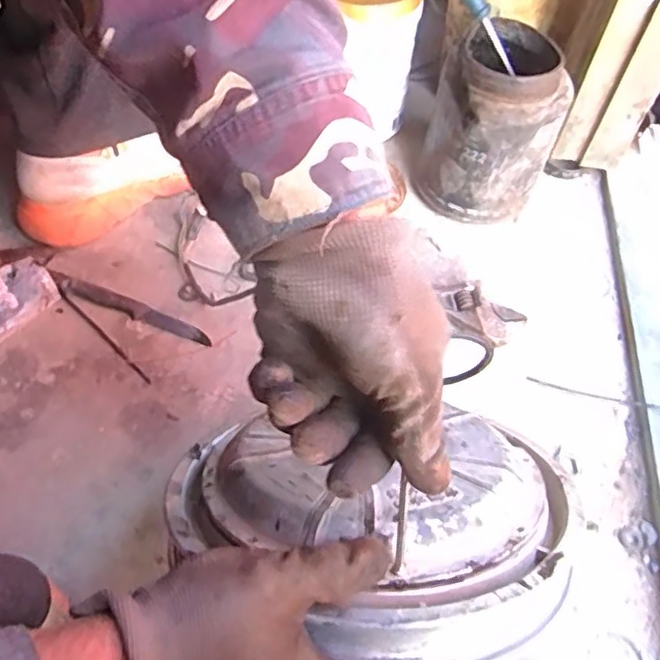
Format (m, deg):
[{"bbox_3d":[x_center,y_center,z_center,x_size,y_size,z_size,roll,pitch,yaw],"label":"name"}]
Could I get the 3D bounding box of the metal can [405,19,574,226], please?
[{"bbox_3d":[0.175,-0.224,0.681,0.136,0.149,0.136,23,58,13],"label":"metal can"}]

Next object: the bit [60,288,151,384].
[{"bbox_3d":[-0.221,0.005,0.619,0.144,0.008,0.006,39,63,22],"label":"bit"}]

